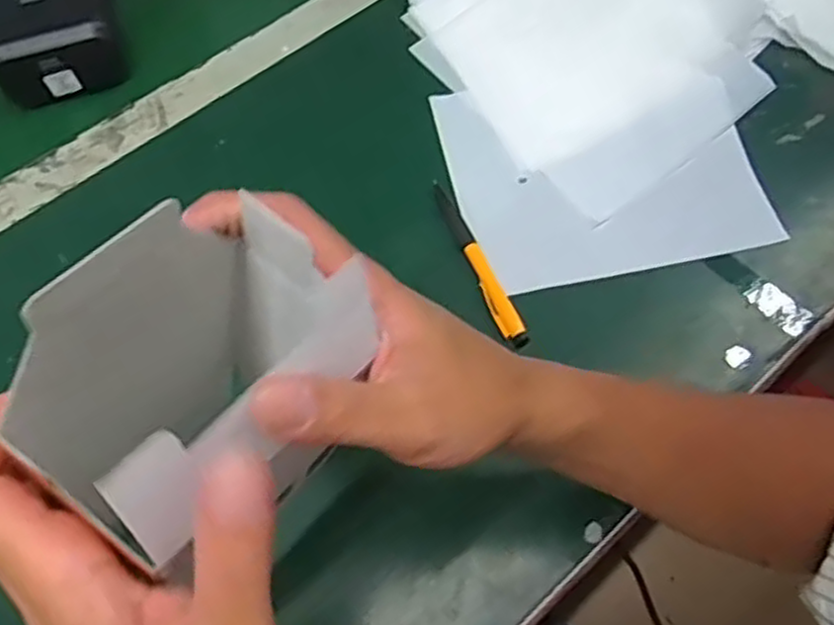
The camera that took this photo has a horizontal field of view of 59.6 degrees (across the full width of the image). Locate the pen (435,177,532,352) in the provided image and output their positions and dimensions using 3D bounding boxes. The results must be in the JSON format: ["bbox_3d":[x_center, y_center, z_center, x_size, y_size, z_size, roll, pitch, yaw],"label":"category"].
[{"bbox_3d":[0.038,-0.034,0.457,0.013,0.007,0.122,-20,64,-10],"label":"pen"}]

